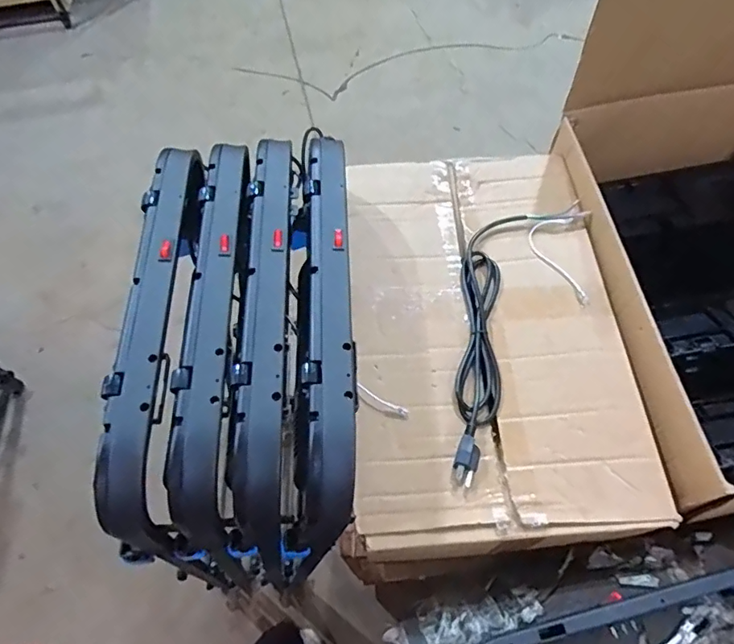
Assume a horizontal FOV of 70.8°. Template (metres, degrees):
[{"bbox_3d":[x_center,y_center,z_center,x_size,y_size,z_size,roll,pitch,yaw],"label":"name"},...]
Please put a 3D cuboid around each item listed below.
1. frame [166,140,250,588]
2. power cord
[{"bbox_3d":[-0.172,0.017,0.589,0.076,0.173,0.490,-1,74,2],"label":"frame"},{"bbox_3d":[0.199,0.010,0.652,0.160,0.023,0.386,5,61,6],"label":"power cord"}]

